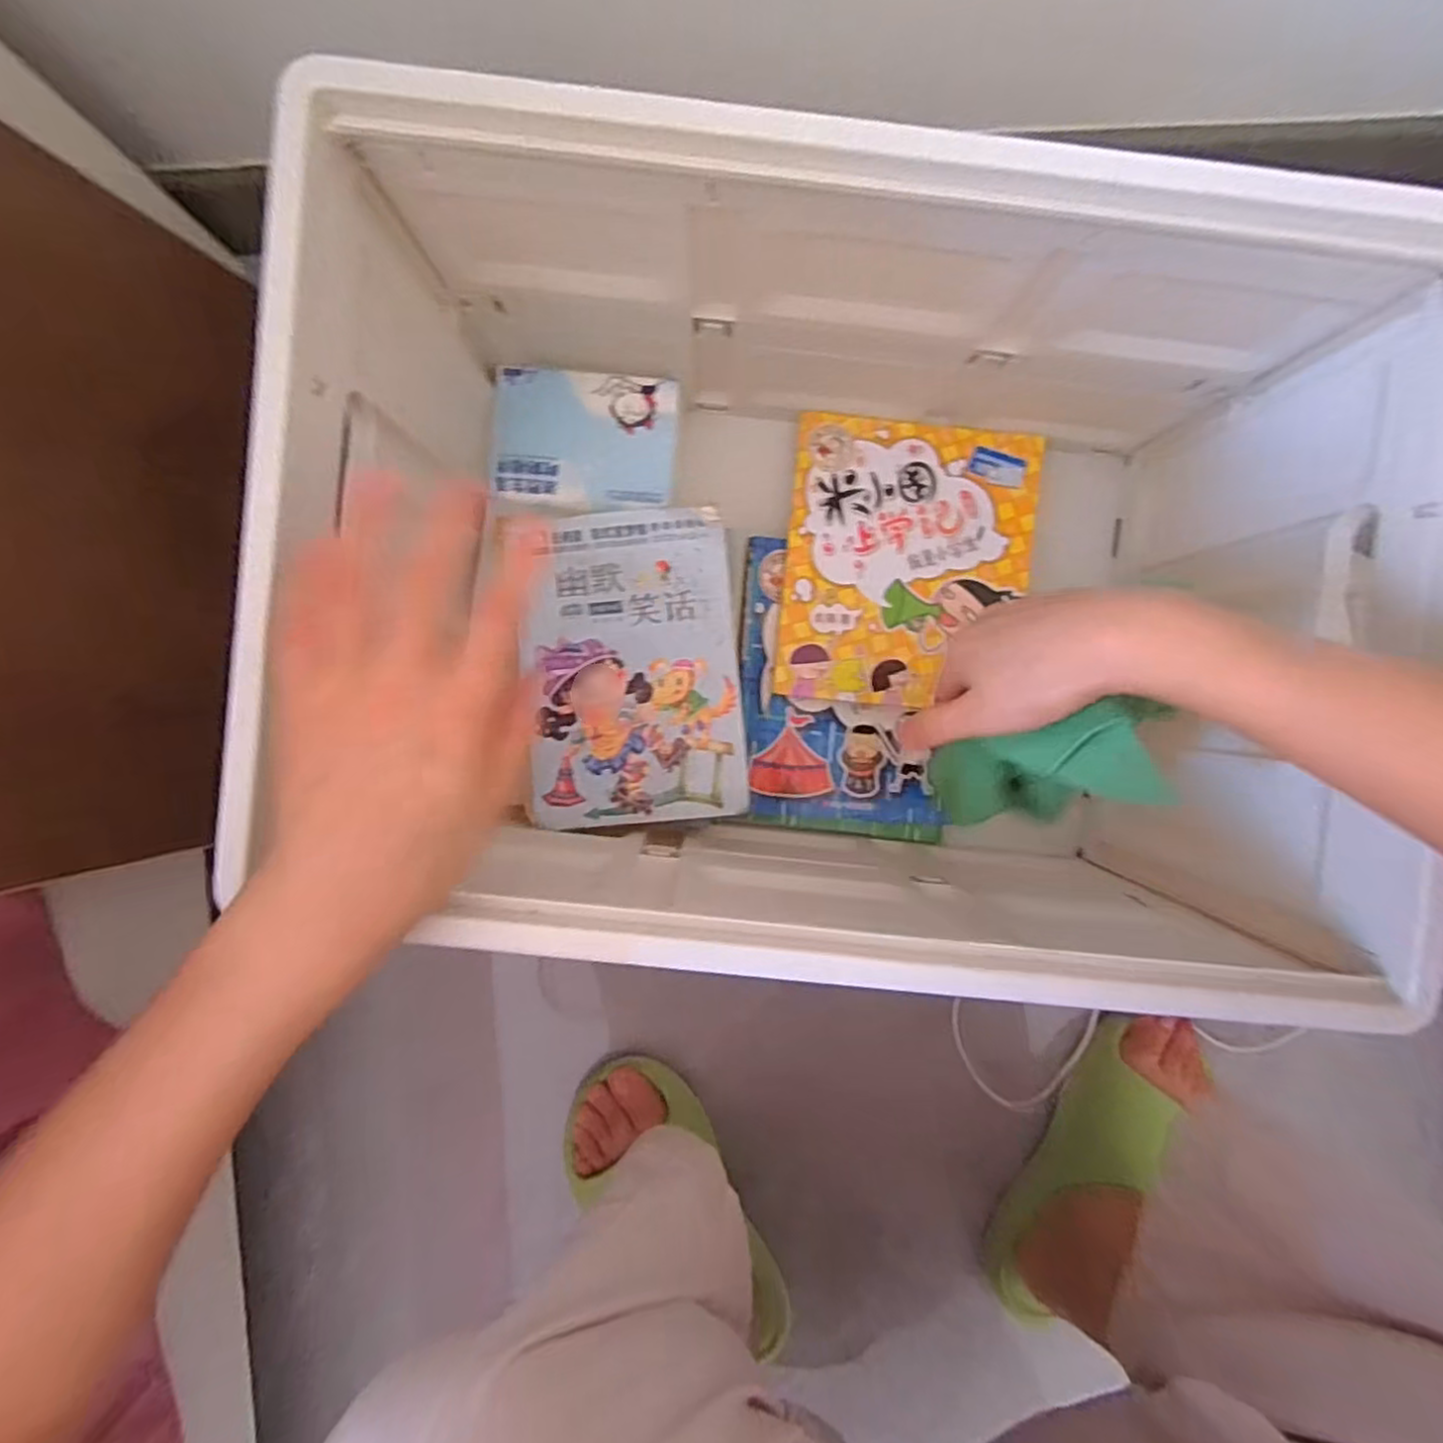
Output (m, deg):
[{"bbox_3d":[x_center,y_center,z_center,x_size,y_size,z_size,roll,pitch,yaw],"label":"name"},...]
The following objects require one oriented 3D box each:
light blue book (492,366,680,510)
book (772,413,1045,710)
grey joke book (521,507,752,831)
[{"bbox_3d":[-0.095,-0.196,0.499,0.124,0.009,0.091,5,91,-1],"label":"light blue book"},{"bbox_3d":[0.137,-0.117,0.534,0.177,0.017,0.208,6,91,-1],"label":"book"},{"bbox_3d":[-0.056,-0.034,0.475,0.136,0.015,0.202,-3,91,-1],"label":"grey joke book"}]

